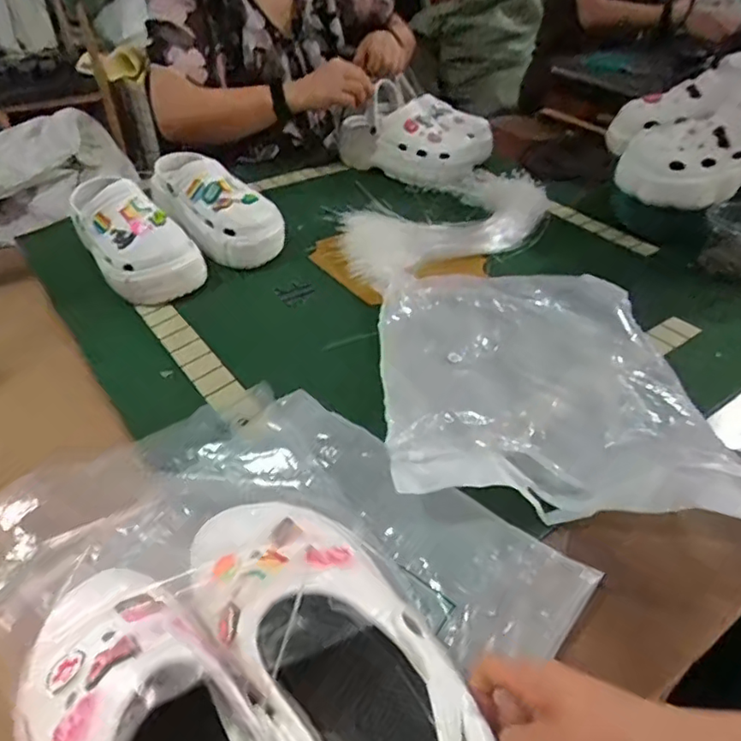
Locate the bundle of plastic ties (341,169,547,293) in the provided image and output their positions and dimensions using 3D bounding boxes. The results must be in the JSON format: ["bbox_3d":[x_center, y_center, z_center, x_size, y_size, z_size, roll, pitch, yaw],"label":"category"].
[{"bbox_3d":[0.115,-0.218,0.894,0.402,0.059,0.194,-30,50,-30],"label":"bundle of plastic ties"}]

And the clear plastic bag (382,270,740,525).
[{"bbox_3d":[0.167,0.000,0.615,0.303,0.059,0.394,0,34,0],"label":"clear plastic bag"}]

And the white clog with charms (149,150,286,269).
[{"bbox_3d":[-0.218,-0.237,0.819,0.238,0.086,0.108,39,53,19],"label":"white clog with charms"}]

